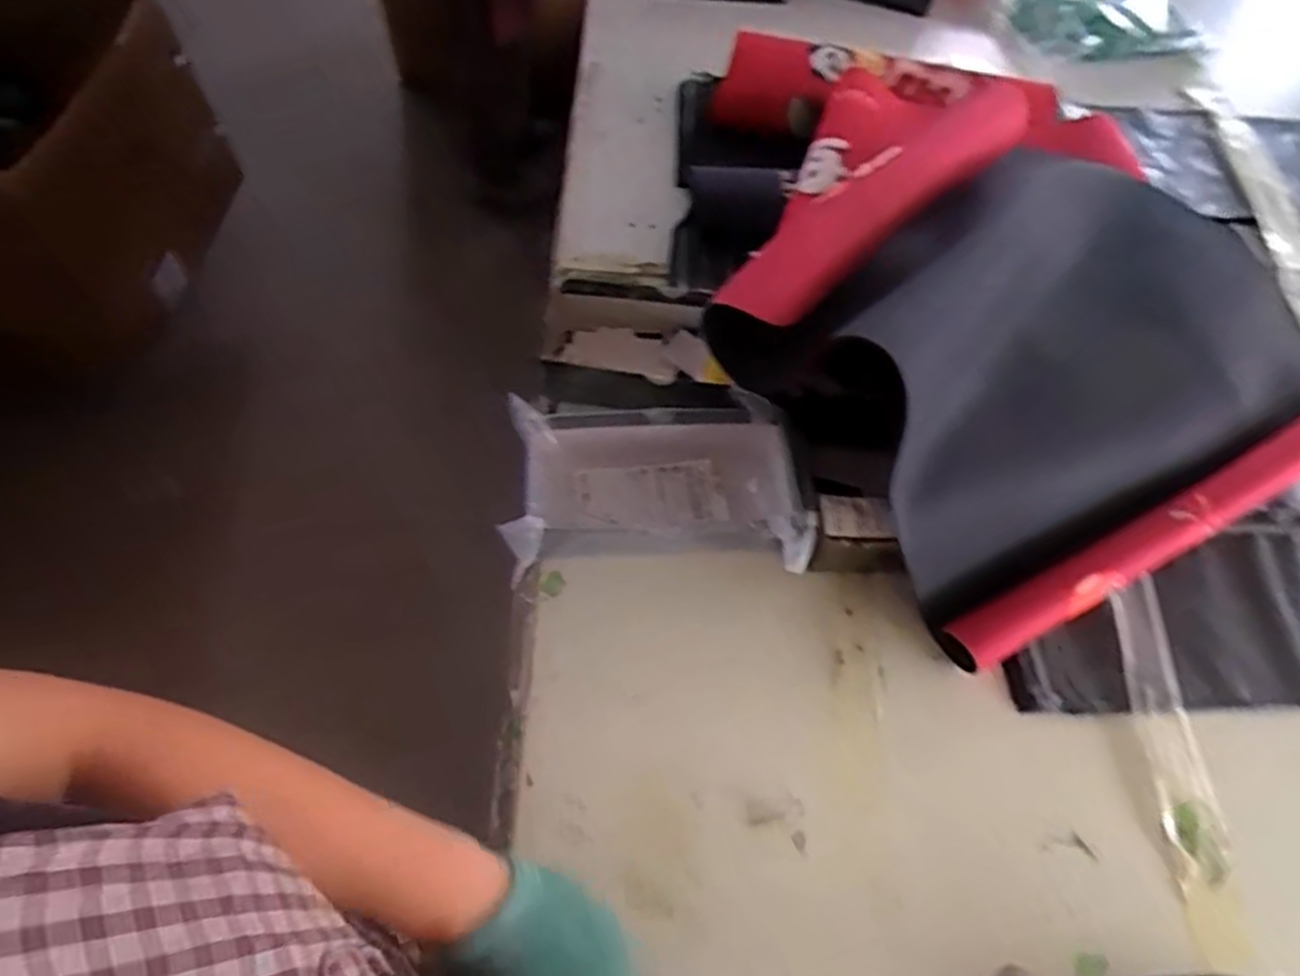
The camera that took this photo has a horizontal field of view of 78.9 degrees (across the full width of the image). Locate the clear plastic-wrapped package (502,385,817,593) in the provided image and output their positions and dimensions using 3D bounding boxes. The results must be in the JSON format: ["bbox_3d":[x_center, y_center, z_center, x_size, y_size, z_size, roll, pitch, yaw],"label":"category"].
[{"bbox_3d":[0.005,0.000,0.655,0.236,0.057,0.159,0,59,-4],"label":"clear plastic-wrapped package"}]

